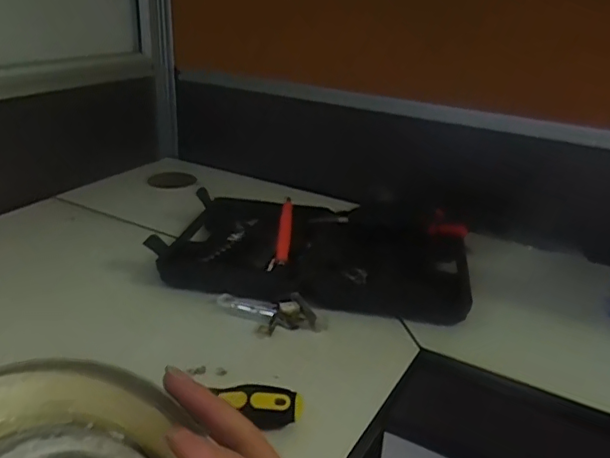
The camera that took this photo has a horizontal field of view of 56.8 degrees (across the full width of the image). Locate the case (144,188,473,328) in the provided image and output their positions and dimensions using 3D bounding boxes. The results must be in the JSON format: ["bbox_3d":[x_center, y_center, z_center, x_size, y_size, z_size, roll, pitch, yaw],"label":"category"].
[{"bbox_3d":[0.014,0.023,0.681,0.345,0.059,0.220,7,25,11],"label":"case"}]

